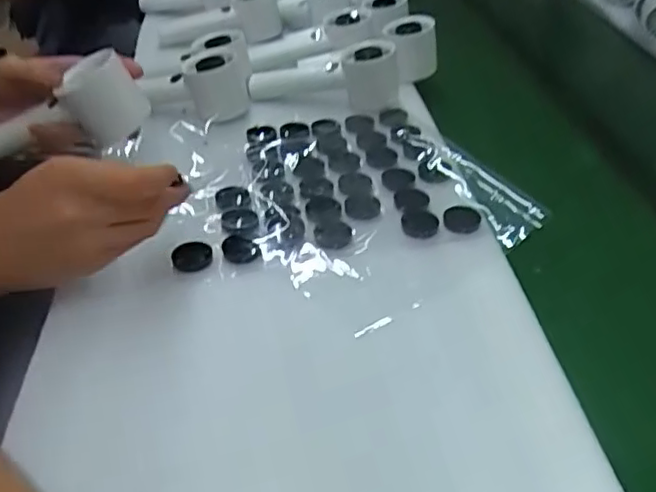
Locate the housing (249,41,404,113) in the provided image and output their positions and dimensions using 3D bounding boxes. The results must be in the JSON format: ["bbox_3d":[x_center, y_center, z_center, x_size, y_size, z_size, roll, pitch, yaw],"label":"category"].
[{"bbox_3d":[-0.001,-0.191,0.688,0.162,0.064,0.053,8,39,10],"label":"housing"}]

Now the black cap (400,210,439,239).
[{"bbox_3d":[0.074,-0.018,0.508,0.029,0.004,0.032,-2,38,-2],"label":"black cap"}]

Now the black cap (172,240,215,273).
[{"bbox_3d":[-0.103,0.008,0.480,0.028,0.008,0.028,0,38,0],"label":"black cap"}]

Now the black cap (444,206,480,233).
[{"bbox_3d":[0.108,-0.022,0.510,0.028,0.008,0.030,-1,38,0],"label":"black cap"}]

